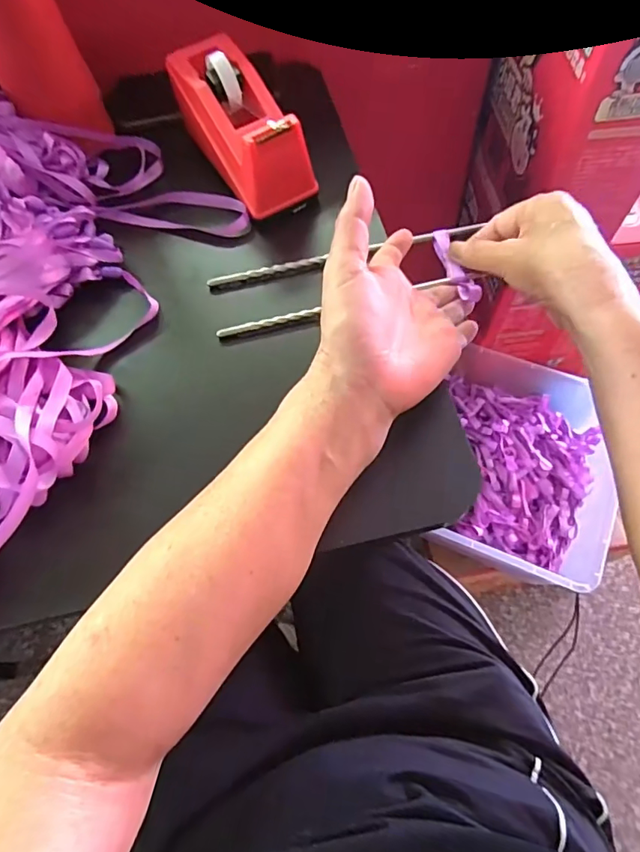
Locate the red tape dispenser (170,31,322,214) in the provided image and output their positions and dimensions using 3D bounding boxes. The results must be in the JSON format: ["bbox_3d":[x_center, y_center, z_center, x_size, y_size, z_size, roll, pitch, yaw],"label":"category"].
[{"bbox_3d":[-0.067,-0.251,0.396,0.062,0.060,0.158,-30,79,-12],"label":"red tape dispenser"}]

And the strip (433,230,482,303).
[{"bbox_3d":[0.101,-0.123,0.373,0.015,0.010,0.072,-14,59,-4],"label":"strip"}]

